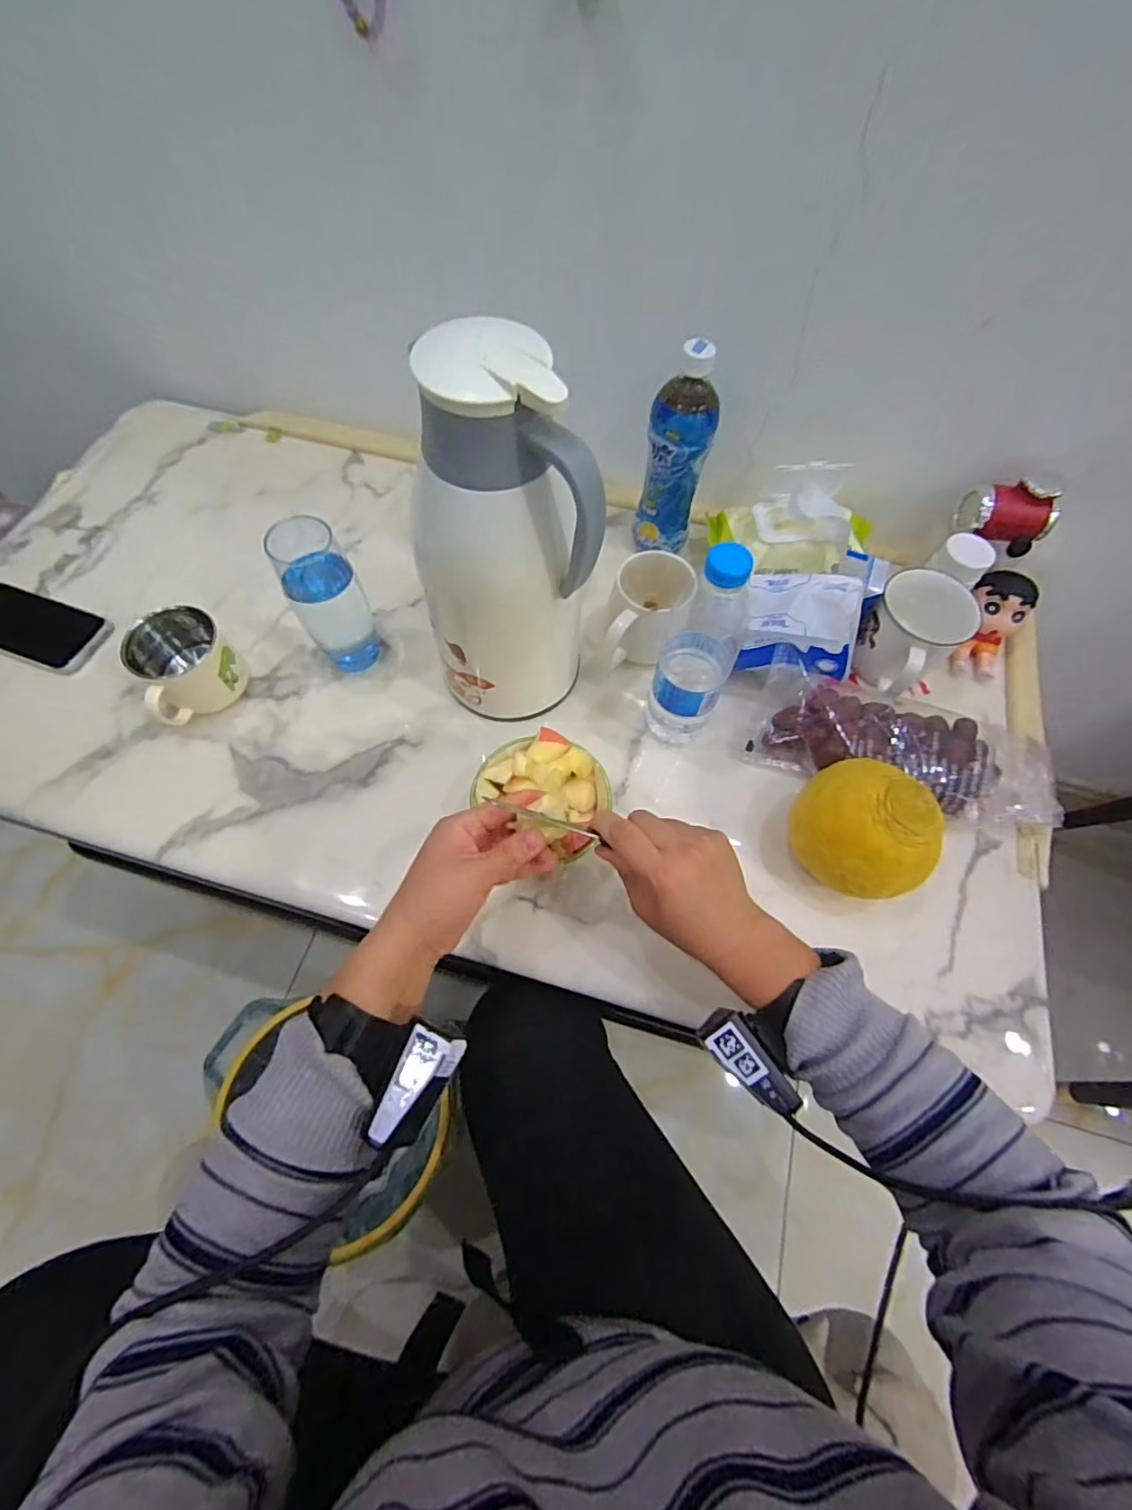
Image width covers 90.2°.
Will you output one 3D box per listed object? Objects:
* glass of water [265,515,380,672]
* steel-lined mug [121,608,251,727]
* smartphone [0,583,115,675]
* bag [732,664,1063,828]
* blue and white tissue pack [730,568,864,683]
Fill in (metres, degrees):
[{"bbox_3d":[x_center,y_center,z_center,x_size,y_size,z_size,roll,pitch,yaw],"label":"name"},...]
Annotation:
[{"bbox_3d":[-0.218,-0.138,0.530,0.059,0.165,0.050,-31,69,-14],"label":"glass of water"},{"bbox_3d":[-0.368,-0.084,0.547,0.093,0.087,0.070,-41,72,-18],"label":"steel-lined mug"},{"bbox_3d":[-0.570,-0.137,0.597,0.151,0.010,0.073,20,66,8],"label":"smartphone"},{"bbox_3d":[0.321,-0.011,0.543,0.281,0.052,0.114,17,66,7],"label":"bag"},{"bbox_3d":[0.215,-0.122,0.520,0.099,0.047,0.087,7,87,14],"label":"blue and white tissue pack"}]

